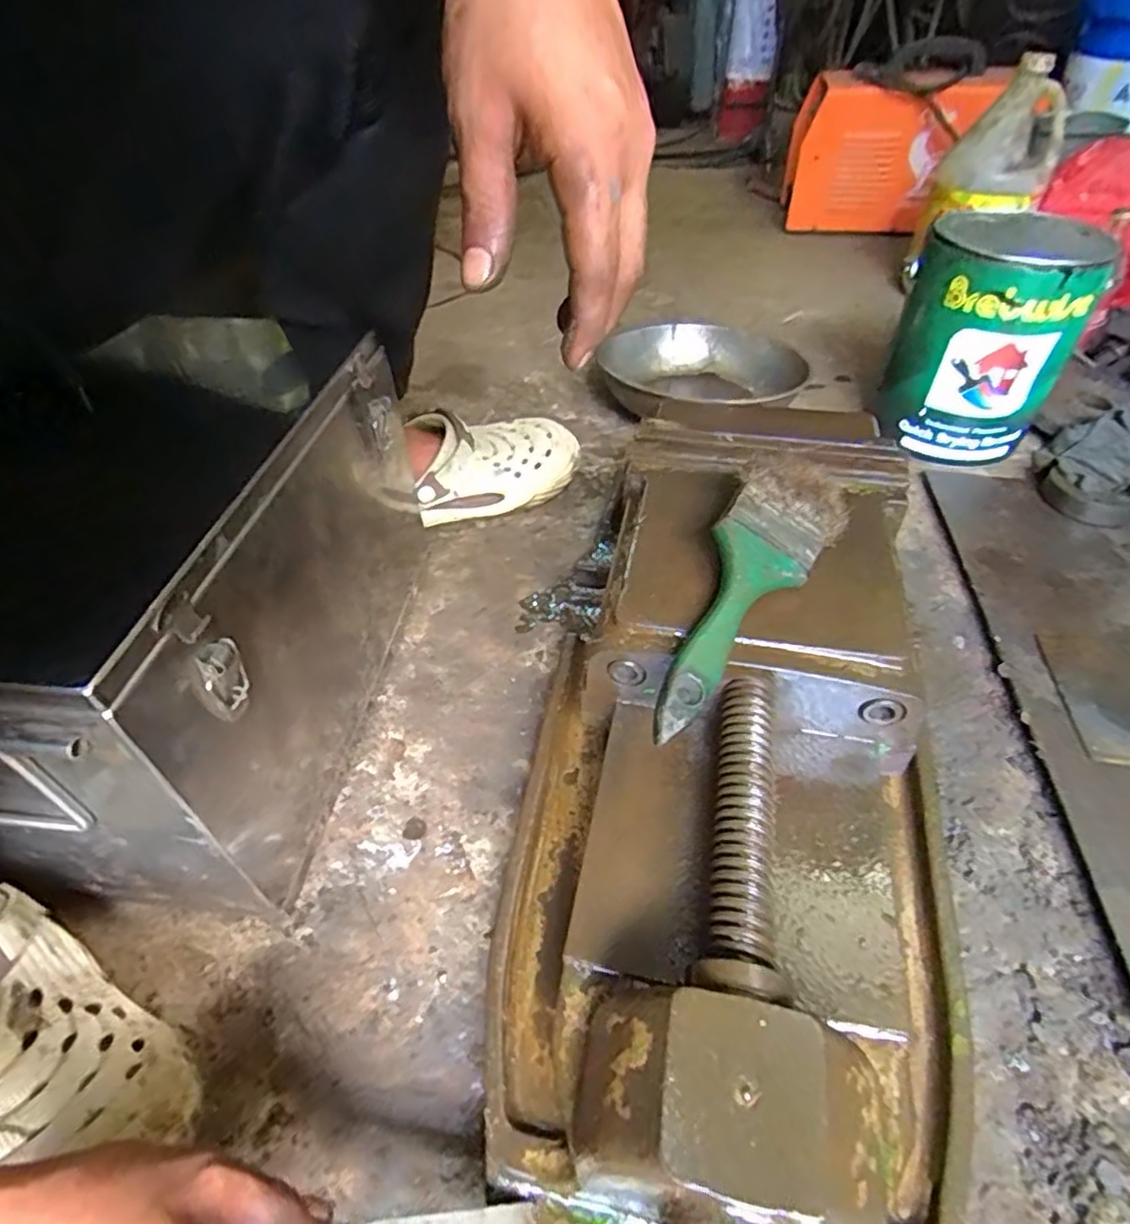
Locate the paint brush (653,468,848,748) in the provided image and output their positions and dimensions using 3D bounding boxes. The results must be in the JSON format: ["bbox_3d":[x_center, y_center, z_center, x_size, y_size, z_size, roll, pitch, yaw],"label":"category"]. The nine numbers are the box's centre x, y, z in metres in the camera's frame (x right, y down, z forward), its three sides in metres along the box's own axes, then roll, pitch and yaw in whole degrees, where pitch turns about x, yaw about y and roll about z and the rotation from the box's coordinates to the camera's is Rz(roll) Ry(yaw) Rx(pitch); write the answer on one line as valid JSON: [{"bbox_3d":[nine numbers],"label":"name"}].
[{"bbox_3d":[0.099,-0.017,0.376,0.062,0.019,0.208,36,62,6],"label":"paint brush"}]

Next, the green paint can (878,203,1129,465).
[{"bbox_3d":[0.428,-0.280,0.684,0.158,0.192,0.147,20,47,22],"label":"green paint can"}]

